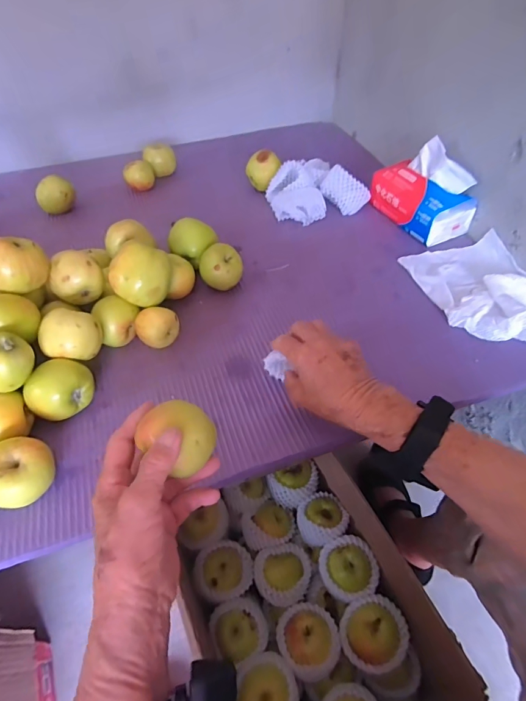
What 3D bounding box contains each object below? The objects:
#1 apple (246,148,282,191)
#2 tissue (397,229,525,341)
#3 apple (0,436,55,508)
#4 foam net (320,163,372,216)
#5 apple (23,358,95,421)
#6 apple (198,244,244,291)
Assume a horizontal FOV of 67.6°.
[{"bbox_3d":[0.001,-0.329,0.733,0.063,0.065,0.049,0,50,1],"label":"apple"},{"bbox_3d":[0.309,-0.091,0.552,0.146,0.034,0.199,-12,51,-9],"label":"tissue"},{"bbox_3d":[-0.232,0.120,0.379,0.051,0.055,0.060,35,59,26],"label":"apple"},{"bbox_3d":[0.143,-0.281,0.693,0.085,0.024,0.057,45,99,10],"label":"foam net"},{"bbox_3d":[-0.221,0.046,0.435,0.050,0.058,0.066,17,53,14],"label":"apple"},{"bbox_3d":[-0.058,-0.114,0.561,0.061,0.059,0.053,-9,51,-6],"label":"apple"}]

